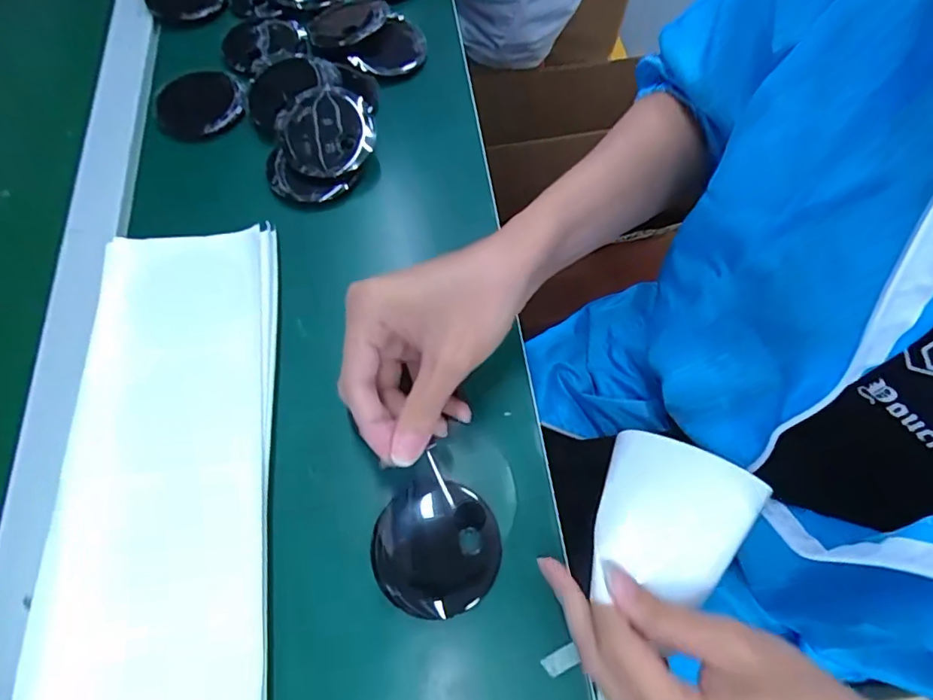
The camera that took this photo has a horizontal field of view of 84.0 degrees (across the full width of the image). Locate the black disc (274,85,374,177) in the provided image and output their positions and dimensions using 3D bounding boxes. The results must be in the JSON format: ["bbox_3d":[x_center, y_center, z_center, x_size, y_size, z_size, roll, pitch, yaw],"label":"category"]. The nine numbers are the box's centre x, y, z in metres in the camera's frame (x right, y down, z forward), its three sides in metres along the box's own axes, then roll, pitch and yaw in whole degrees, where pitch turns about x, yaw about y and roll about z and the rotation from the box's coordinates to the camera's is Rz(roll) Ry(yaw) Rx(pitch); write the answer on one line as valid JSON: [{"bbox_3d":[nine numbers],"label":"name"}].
[{"bbox_3d":[-0.117,-0.182,0.438,0.078,0.022,0.078,1,79,-3],"label":"black disc"}]

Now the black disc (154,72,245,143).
[{"bbox_3d":[-0.245,-0.225,0.477,0.078,0.017,0.078,1,66,-1],"label":"black disc"}]

